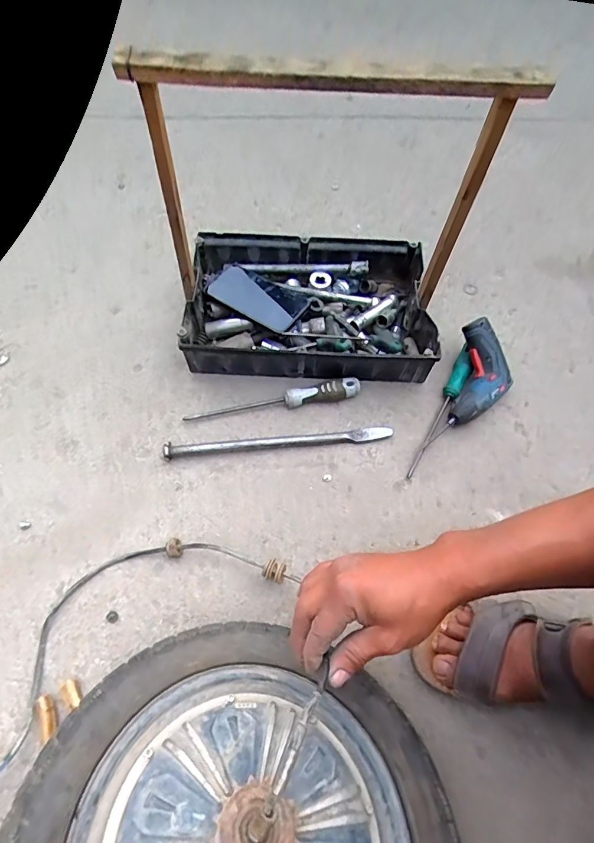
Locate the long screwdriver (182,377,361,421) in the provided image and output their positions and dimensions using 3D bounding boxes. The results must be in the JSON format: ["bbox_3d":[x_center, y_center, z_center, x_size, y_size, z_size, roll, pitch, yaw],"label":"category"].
[{"bbox_3d":[-0.034,-0.036,0.658,0.247,0.036,0.031,-6,64,-7],"label":"long screwdriver"}]

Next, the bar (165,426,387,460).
[{"bbox_3d":[-0.023,0.027,0.637,0.316,0.022,0.021,-5,63,-6],"label":"bar"}]

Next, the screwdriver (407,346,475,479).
[{"bbox_3d":[0.210,-0.013,0.668,0.024,0.032,0.214,26,79,10],"label":"screwdriver"}]

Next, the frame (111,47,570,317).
[{"bbox_3d":[0.024,-0.246,0.515,0.359,0.299,0.046,4,67,3],"label":"frame"}]

